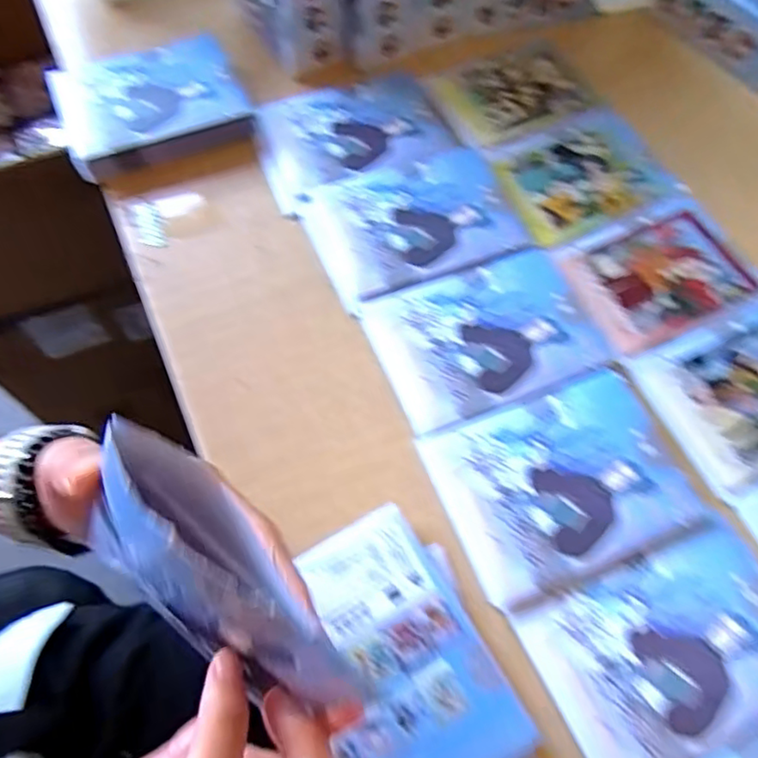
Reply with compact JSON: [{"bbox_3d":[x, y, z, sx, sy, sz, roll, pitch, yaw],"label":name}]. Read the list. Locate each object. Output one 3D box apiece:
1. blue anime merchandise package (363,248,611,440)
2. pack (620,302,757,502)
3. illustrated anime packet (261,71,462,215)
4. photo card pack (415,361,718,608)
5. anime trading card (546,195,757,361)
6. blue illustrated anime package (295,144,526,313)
[{"bbox_3d":[0.073,-0.032,0.434,0.146,0.008,0.108,-19,64,-11],"label":"blue anime merchandise package"},{"bbox_3d":[0.256,0.006,0.423,0.144,0.007,0.108,-22,64,-12],"label":"pack"},{"bbox_3d":[-0.024,-0.211,0.527,0.162,0.009,0.110,-23,64,-12],"label":"illustrated anime packet"},{"bbox_3d":[0.114,0.060,0.385,0.149,0.008,0.112,-19,64,-11],"label":"photo card pack"},{"bbox_3d":[0.211,-0.080,0.467,0.143,0.006,0.103,-22,64,-12],"label":"anime trading card"},{"bbox_3d":[0.028,-0.124,0.482,0.155,0.011,0.116,-20,64,-11],"label":"blue illustrated anime package"}]

